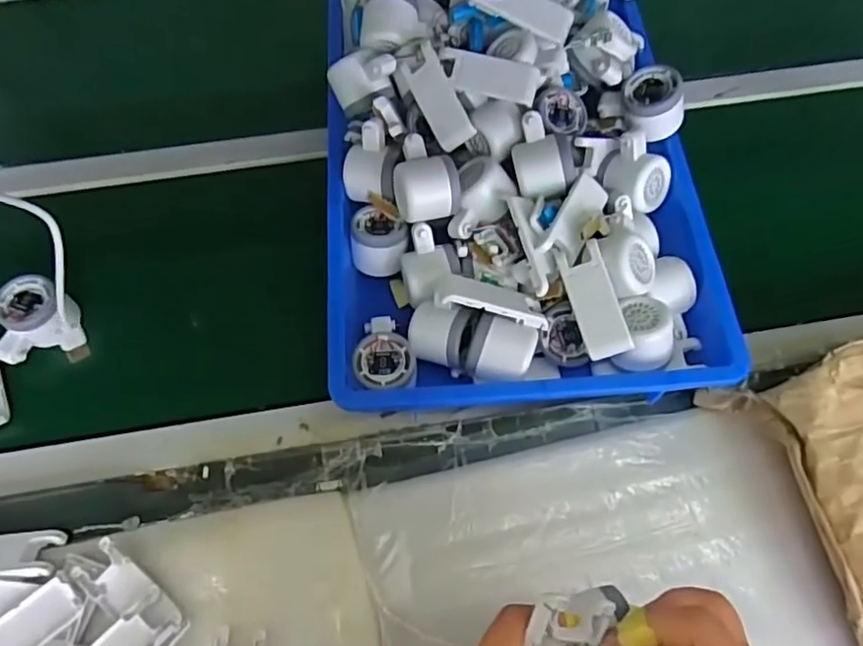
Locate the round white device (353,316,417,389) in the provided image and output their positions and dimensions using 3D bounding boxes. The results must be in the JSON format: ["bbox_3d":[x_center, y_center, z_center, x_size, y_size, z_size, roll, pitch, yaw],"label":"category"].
[{"bbox_3d":[-0.044,0.035,0.575,0.055,0.049,0.078,-5,65,-2],"label":"round white device"}]

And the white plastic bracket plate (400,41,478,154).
[{"bbox_3d":[0.006,-0.226,0.605,0.039,0.012,0.104,-26,92,24],"label":"white plastic bracket plate"}]

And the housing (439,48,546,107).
[{"bbox_3d":[0.058,-0.246,0.603,0.101,0.012,0.042,16,82,6],"label":"housing"}]

